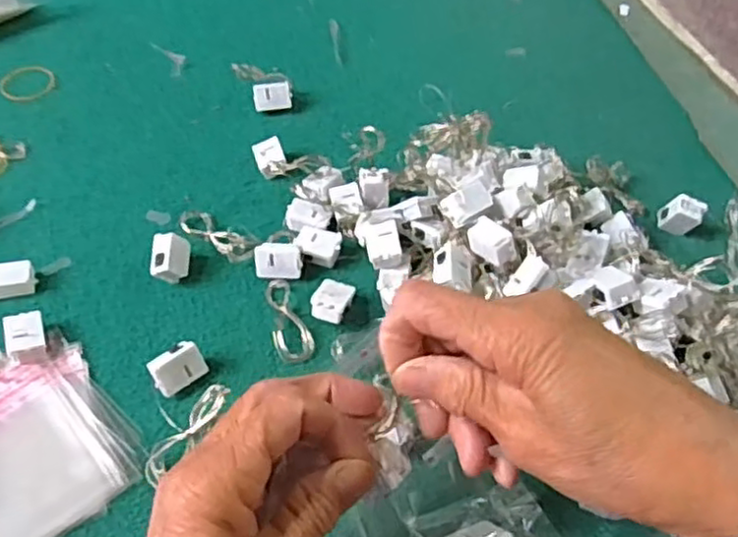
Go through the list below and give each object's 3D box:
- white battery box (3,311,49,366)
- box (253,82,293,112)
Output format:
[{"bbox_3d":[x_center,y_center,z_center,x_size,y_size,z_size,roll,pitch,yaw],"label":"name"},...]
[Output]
[{"bbox_3d":[-0.190,0.039,0.385,0.019,0.015,0.028,-14,53,-14],"label":"white battery box"},{"bbox_3d":[-0.073,-0.130,0.524,0.029,0.021,0.009,-6,17,-8],"label":"box"}]

